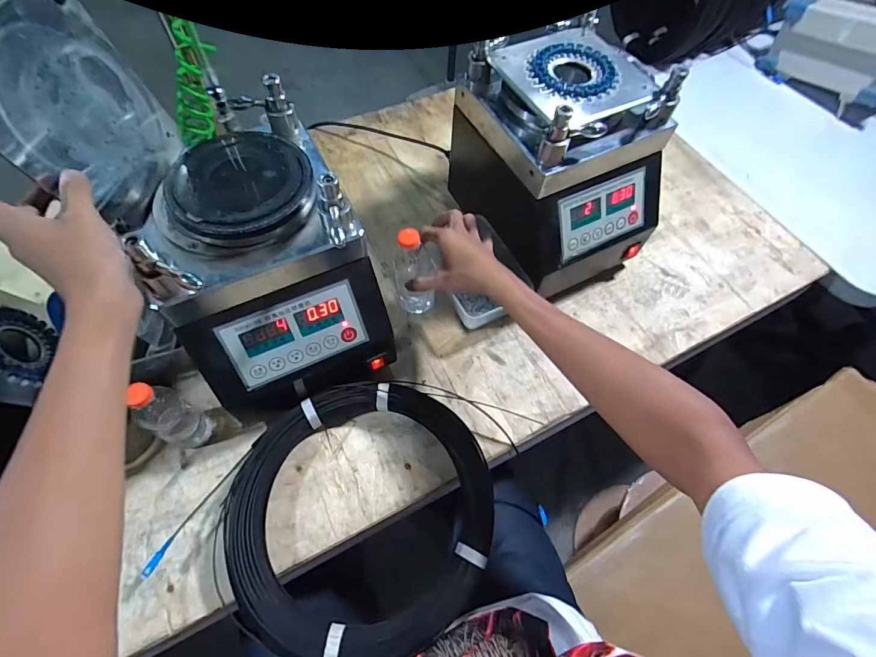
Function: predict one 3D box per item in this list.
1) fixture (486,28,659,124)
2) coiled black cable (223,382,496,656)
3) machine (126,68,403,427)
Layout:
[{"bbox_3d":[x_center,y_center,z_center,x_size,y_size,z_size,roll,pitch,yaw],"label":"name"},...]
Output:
[{"bbox_3d":[0.177,-0.330,0.536,0.174,0.017,0.160,-21,65,-13],"label":"fixture"},{"bbox_3d":[-0.088,0.219,0.513,0.308,0.053,0.296,1,62,-2],"label":"coiled black cable"},{"bbox_3d":[-0.206,-0.077,0.510,0.213,0.226,0.259,-23,65,-14],"label":"machine"}]

